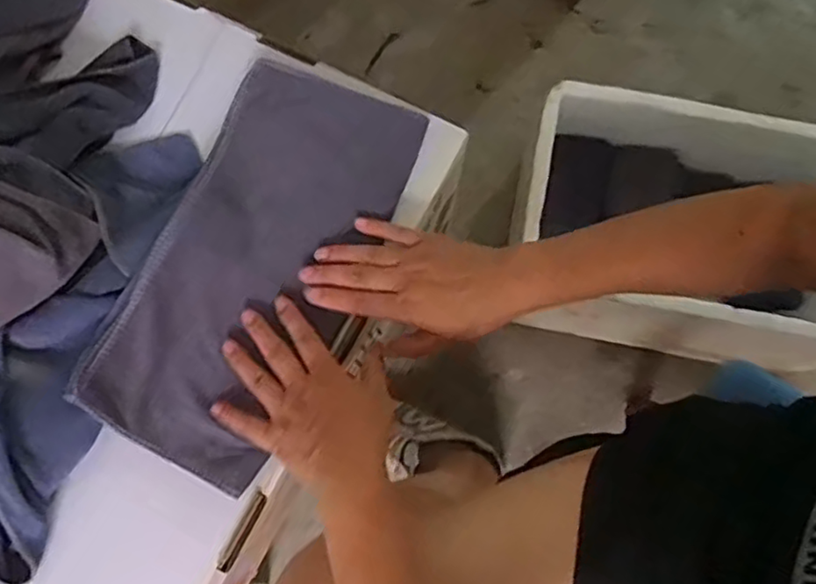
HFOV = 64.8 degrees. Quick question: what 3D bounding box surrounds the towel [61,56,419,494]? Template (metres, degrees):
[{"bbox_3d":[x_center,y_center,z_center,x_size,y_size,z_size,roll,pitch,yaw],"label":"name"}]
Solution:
[{"bbox_3d":[-0.122,-0.027,0.528,0.158,0.027,0.335,24,76,-2],"label":"towel"}]

